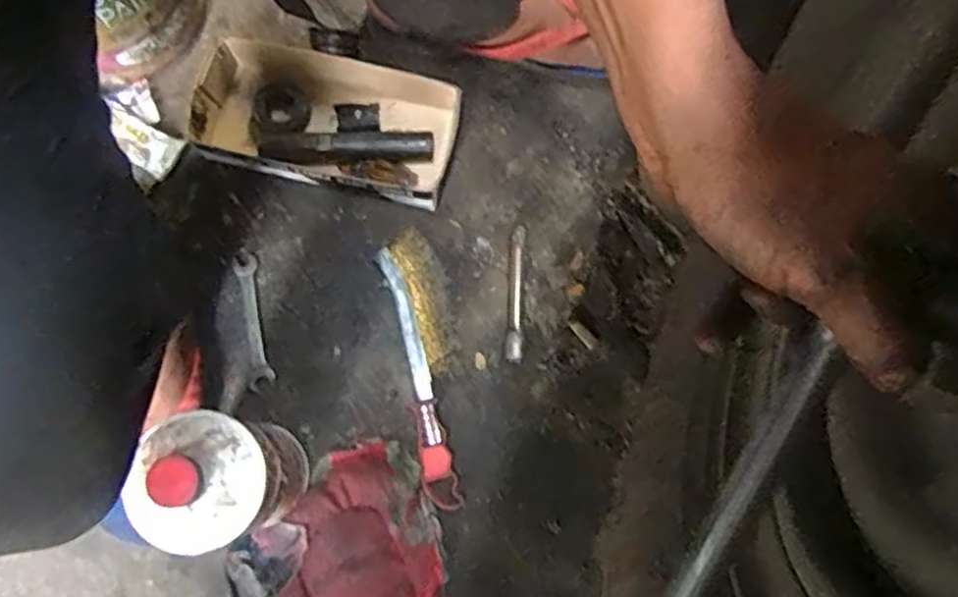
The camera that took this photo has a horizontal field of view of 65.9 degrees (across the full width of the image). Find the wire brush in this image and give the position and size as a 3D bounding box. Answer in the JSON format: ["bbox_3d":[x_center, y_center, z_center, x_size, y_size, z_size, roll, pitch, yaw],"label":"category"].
[{"bbox_3d":[-0.046,0.048,0.655,0.051,0.025,0.211,-13,80,-5],"label":"wire brush"}]

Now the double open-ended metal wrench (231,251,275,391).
[{"bbox_3d":[-0.204,0.019,0.665,0.021,0.006,0.124,-10,79,-5],"label":"double open-ended metal wrench"}]

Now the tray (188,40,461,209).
[{"bbox_3d":[-0.140,-0.160,0.681,0.227,0.054,0.114,15,78,0],"label":"tray"}]

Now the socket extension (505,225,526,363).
[{"bbox_3d":[0.035,-0.004,0.674,0.015,0.017,0.125,4,78,0],"label":"socket extension"}]

